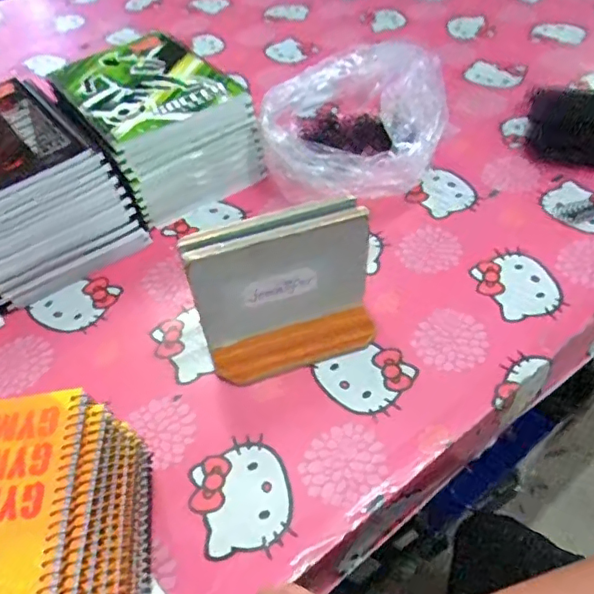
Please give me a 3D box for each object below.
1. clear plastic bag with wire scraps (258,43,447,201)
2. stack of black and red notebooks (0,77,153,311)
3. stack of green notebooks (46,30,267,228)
[{"bbox_3d":[0.065,-0.197,0.636,0.184,0.124,0.194,11,51,14],"label":"clear plastic bag with wire scraps"},{"bbox_3d":[-0.291,-0.114,0.590,0.167,0.121,0.215,-32,54,-22],"label":"stack of black and red notebooks"},{"bbox_3d":[-0.163,-0.197,0.658,0.157,0.118,0.207,-32,54,-22],"label":"stack of green notebooks"}]

